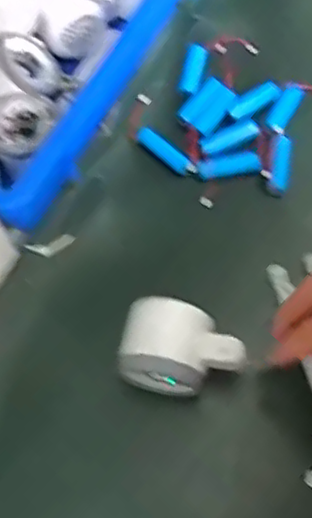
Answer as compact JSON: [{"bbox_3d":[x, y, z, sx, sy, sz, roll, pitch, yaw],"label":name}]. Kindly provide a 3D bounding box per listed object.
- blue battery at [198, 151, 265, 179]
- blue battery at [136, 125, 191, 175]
[{"bbox_3d":[0.062,-0.077,0.541,0.051,0.010,0.018,-7,65,0],"label":"blue battery"},{"bbox_3d":[0.005,-0.092,0.546,0.053,0.011,0.013,40,73,19],"label":"blue battery"}]

